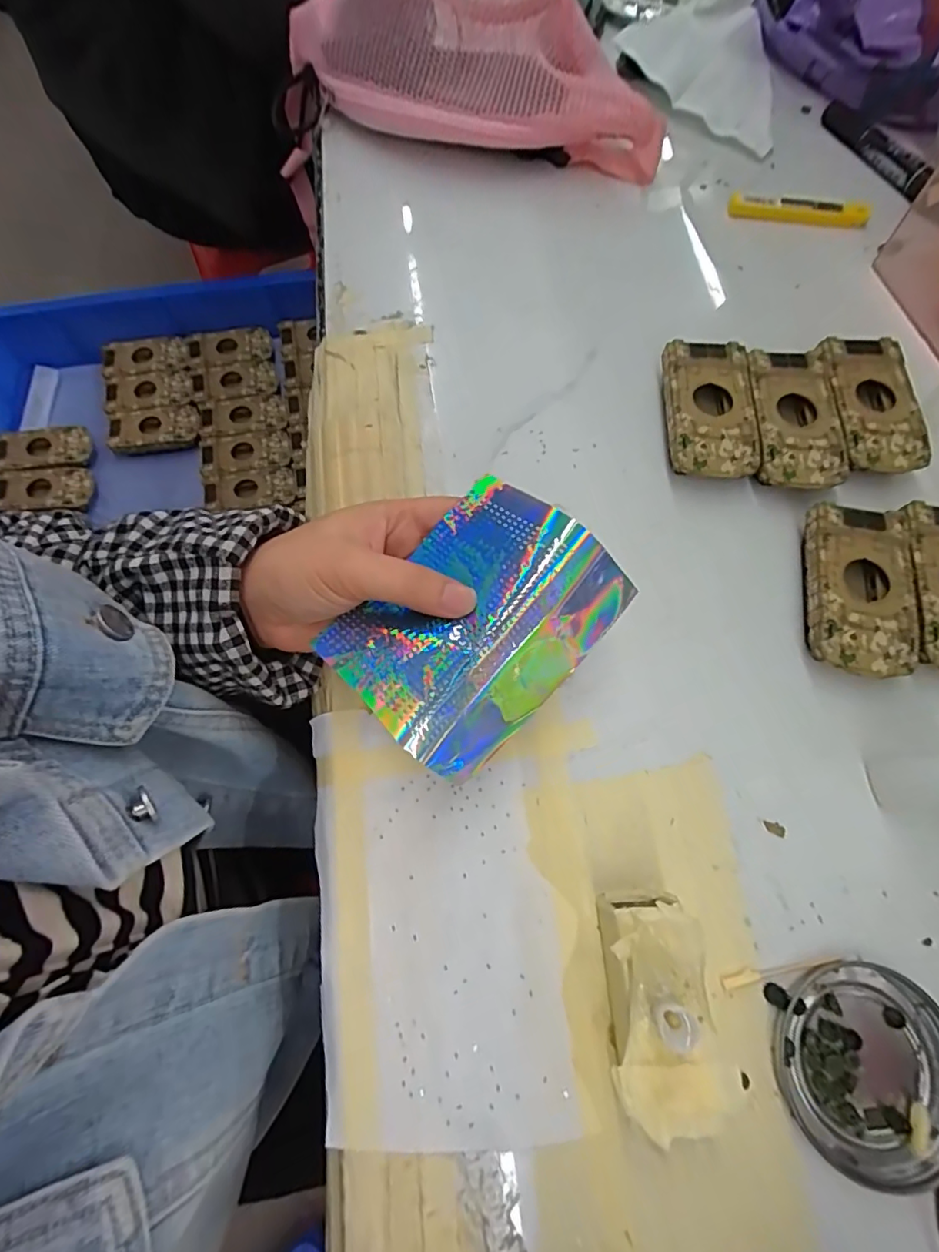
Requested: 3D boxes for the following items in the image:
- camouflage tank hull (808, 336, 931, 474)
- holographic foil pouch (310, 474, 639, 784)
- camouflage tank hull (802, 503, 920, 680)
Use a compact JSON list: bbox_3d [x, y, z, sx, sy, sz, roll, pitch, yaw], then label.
[{"bbox_3d":[0.250,-0.137,0.343,0.056,0.022,0.092,-3,71,-1],"label":"camouflage tank hull"},{"bbox_3d":[0.004,-0.003,0.247,0.092,0.023,0.123,40,76,13],"label":"holographic foil pouch"},{"bbox_3d":[0.212,-0.018,0.299,0.052,0.020,0.094,9,71,4],"label":"camouflage tank hull"}]

